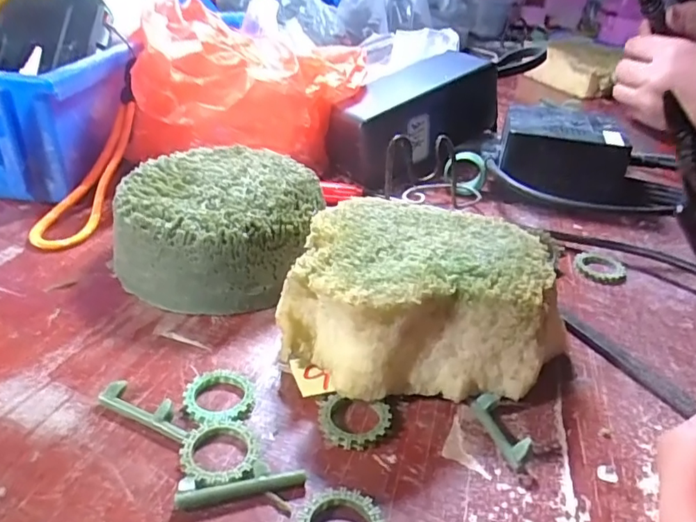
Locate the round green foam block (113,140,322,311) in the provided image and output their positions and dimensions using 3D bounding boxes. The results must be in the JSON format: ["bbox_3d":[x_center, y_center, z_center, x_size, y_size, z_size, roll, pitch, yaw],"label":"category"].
[{"bbox_3d":[-0.063,-0.020,0.282,0.099,0.046,0.099,3,31,-2],"label":"round green foam block"}]

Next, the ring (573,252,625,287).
[{"bbox_3d":[0.141,0.004,0.305,0.027,0.005,0.030,15,33,18],"label":"ring"}]

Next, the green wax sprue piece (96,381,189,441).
[{"bbox_3d":[-0.072,0.054,0.198,0.040,0.006,0.010,17,33,20],"label":"green wax sprue piece"}]

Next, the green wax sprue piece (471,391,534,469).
[{"bbox_3d":[0.055,0.060,0.197,0.008,0.010,0.029,-7,33,-18],"label":"green wax sprue piece"}]

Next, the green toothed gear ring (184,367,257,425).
[{"bbox_3d":[-0.049,0.052,0.205,0.026,0.005,0.026,3,31,-2],"label":"green toothed gear ring"}]

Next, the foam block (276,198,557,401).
[{"bbox_3d":[0.032,0.016,0.233,0.106,0.045,0.098,10,32,10],"label":"foam block"}]

